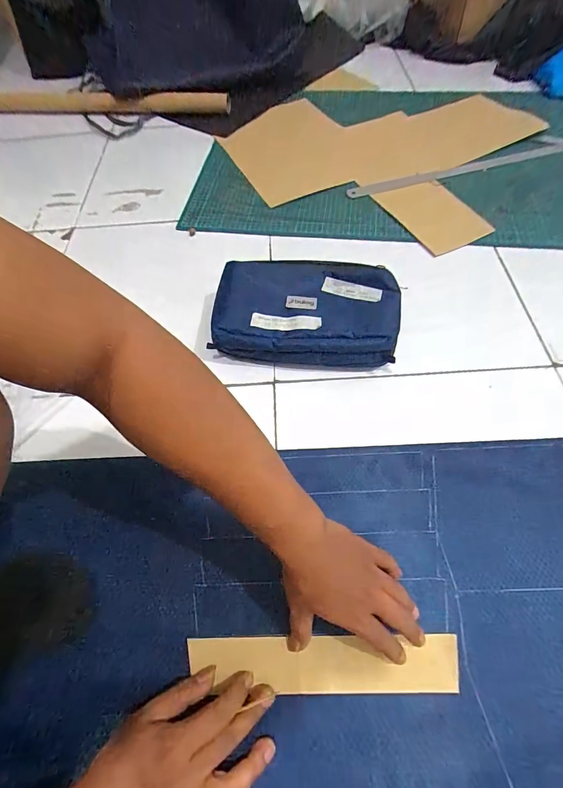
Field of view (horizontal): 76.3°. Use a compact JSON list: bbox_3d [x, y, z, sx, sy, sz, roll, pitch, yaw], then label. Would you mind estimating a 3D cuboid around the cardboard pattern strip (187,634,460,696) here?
[{"bbox_3d":[0.039,0.267,0.353,0.260,0.008,0.046,-3,60,3],"label":"cardboard pattern strip"}]

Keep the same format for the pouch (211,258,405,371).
[{"bbox_3d":[0.037,-0.119,0.538,0.261,0.073,0.155,3,60,5],"label":"pouch"}]

